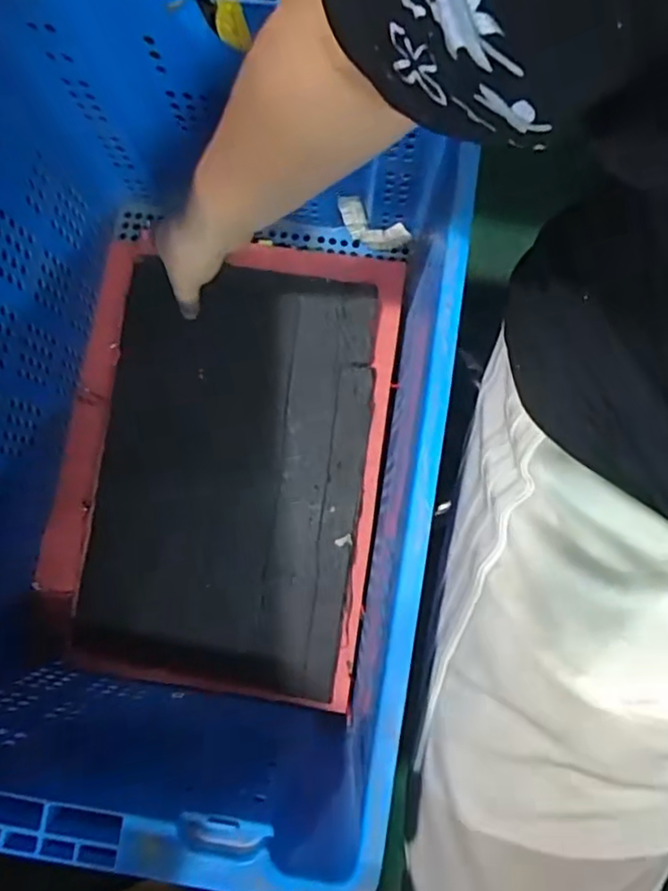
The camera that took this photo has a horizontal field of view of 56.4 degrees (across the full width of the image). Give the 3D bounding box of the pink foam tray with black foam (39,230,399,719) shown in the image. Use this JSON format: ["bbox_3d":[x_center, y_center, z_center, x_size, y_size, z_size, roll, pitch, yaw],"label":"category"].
[{"bbox_3d":[-0.103,0.006,0.596,0.290,0.031,0.428,8,80,0],"label":"pink foam tray with black foam"}]

